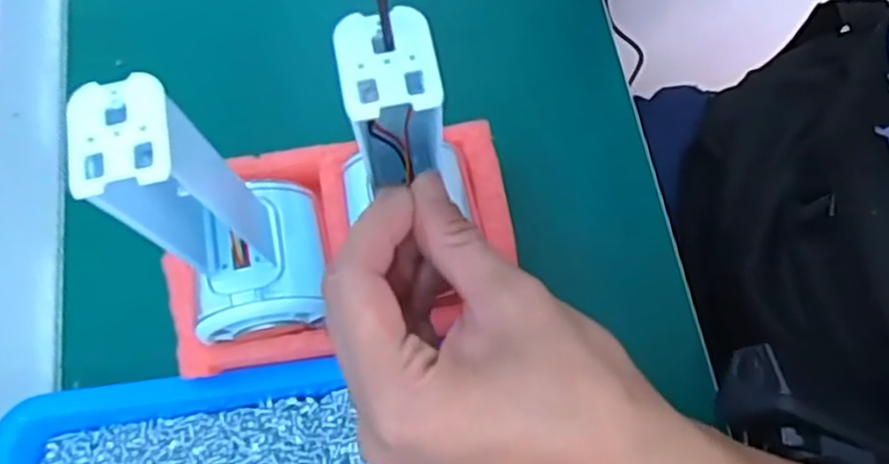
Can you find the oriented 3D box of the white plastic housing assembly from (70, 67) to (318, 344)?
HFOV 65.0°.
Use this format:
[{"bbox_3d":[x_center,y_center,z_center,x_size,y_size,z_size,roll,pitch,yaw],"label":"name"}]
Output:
[{"bbox_3d":[-0.075,-0.006,0.234,0.048,0.117,0.063,-6,71,0],"label":"white plastic housing assembly"}]

